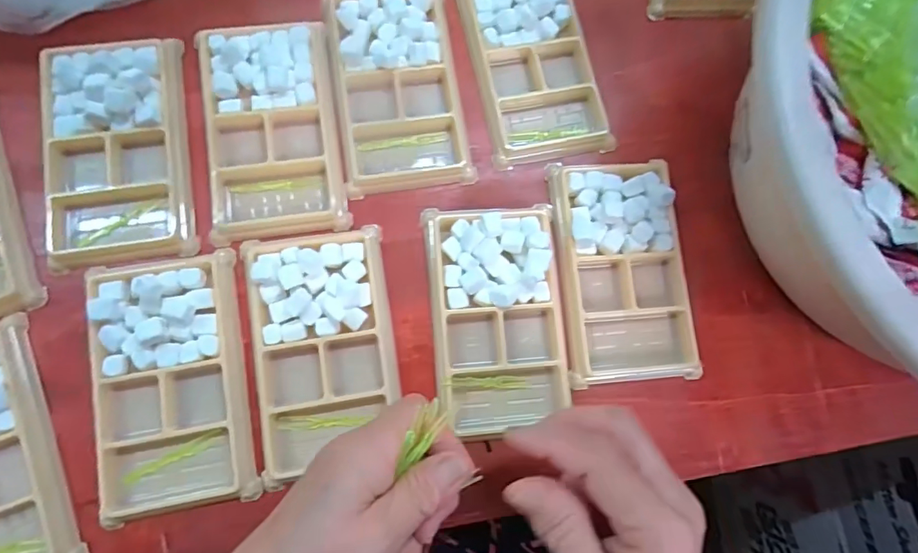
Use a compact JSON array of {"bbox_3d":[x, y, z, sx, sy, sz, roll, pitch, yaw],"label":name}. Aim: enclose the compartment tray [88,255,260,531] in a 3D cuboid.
[{"bbox_3d":[-0.155,0.056,0.269,0.076,0.015,0.135,-7,81,-6],"label":"compartment tray"}]

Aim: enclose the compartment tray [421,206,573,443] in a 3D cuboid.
[{"bbox_3d":[0.024,0.024,0.293,0.078,0.020,0.129,-5,81,-5],"label":"compartment tray"}]

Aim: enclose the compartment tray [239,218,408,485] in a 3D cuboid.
[{"bbox_3d":[-0.076,0.040,0.280,0.077,0.015,0.133,-8,81,-6],"label":"compartment tray"}]

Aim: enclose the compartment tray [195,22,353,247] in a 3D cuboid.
[{"bbox_3d":[-0.111,-0.089,0.298,0.076,0.012,0.129,-8,81,-6],"label":"compartment tray"}]

